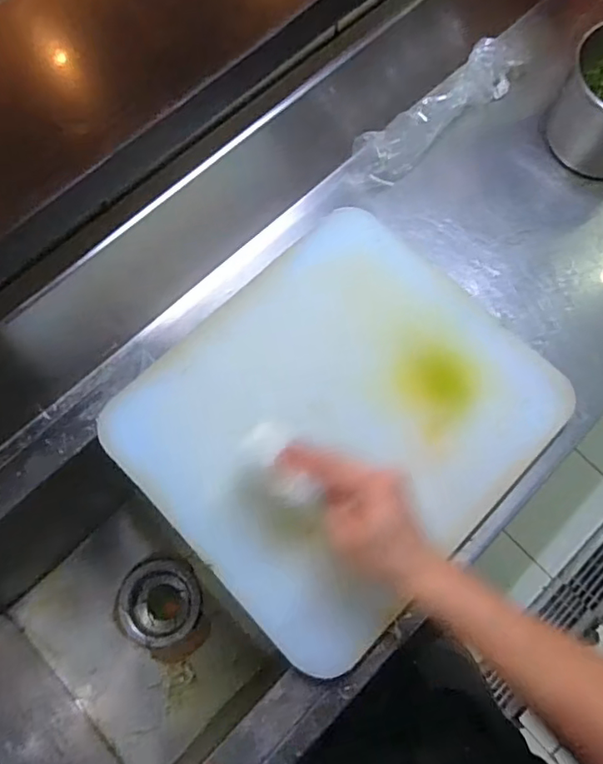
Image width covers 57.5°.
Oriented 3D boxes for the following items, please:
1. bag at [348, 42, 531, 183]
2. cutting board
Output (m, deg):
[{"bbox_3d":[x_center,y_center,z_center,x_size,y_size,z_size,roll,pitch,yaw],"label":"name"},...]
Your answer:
[{"bbox_3d":[0.178,-0.345,0.707,0.276,0.054,0.060,-40,76,-11],"label":"bag"},{"bbox_3d":[0.036,0.033,0.572,0.383,0.032,0.345,-43,77,-12],"label":"cutting board"}]

